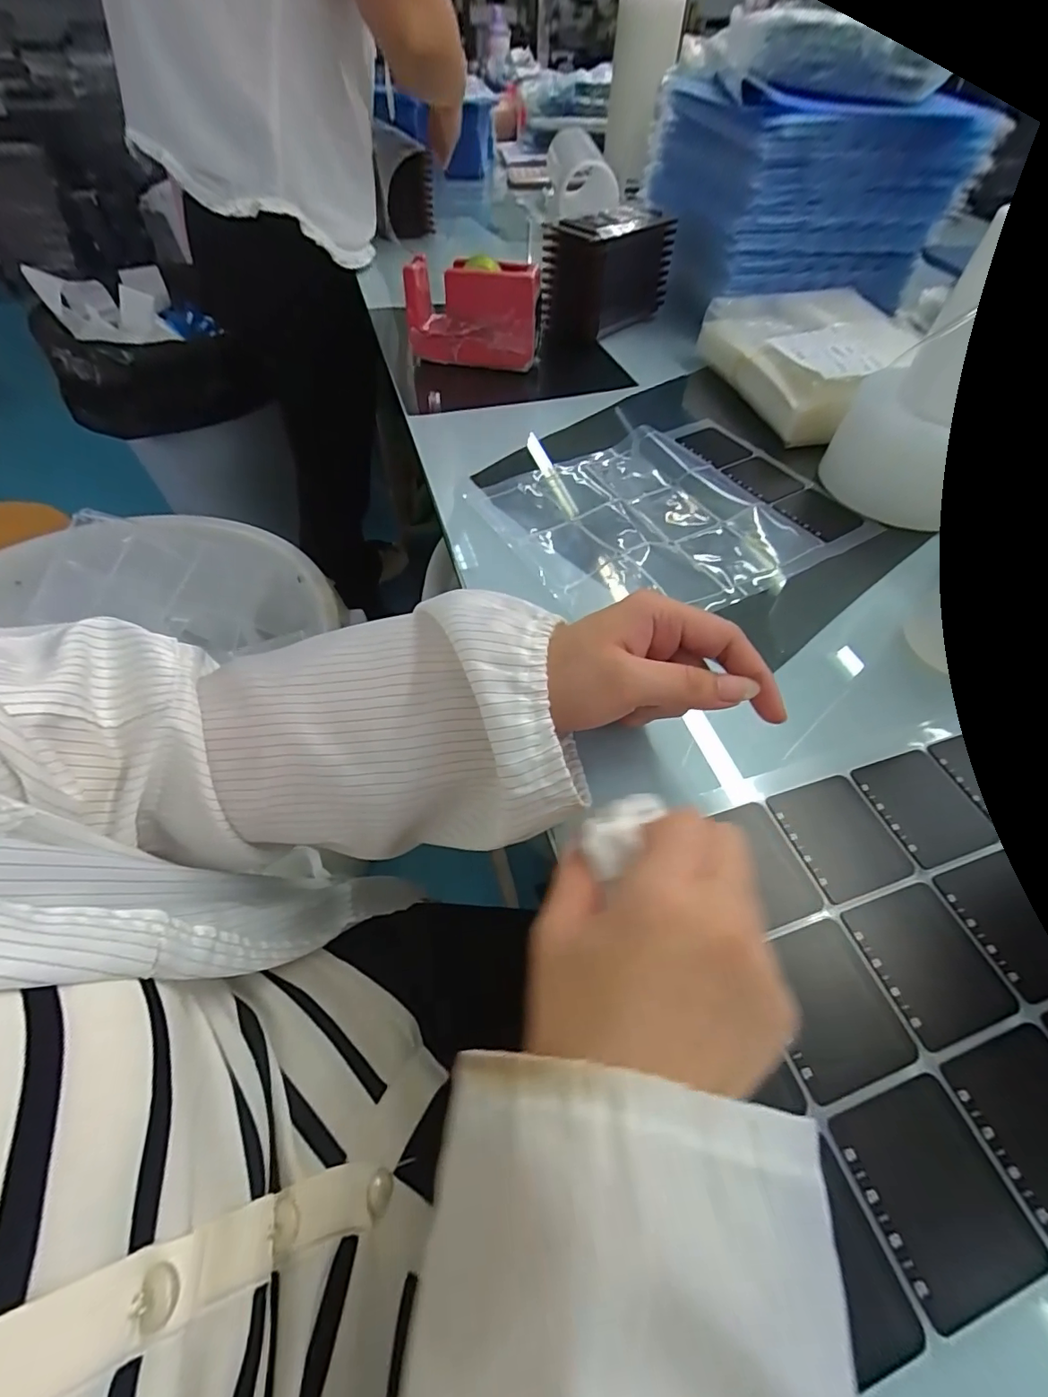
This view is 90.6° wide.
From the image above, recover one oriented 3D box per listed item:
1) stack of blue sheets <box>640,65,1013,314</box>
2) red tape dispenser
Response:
[{"bbox_3d":[0.288,-0.593,0.606,0.248,0.143,0.292,-13,56,-13],"label":"stack of blue sheets"},{"bbox_3d":[-0.054,-0.393,0.535,0.139,0.086,0.042,9,54,4],"label":"red tape dispenser"}]

